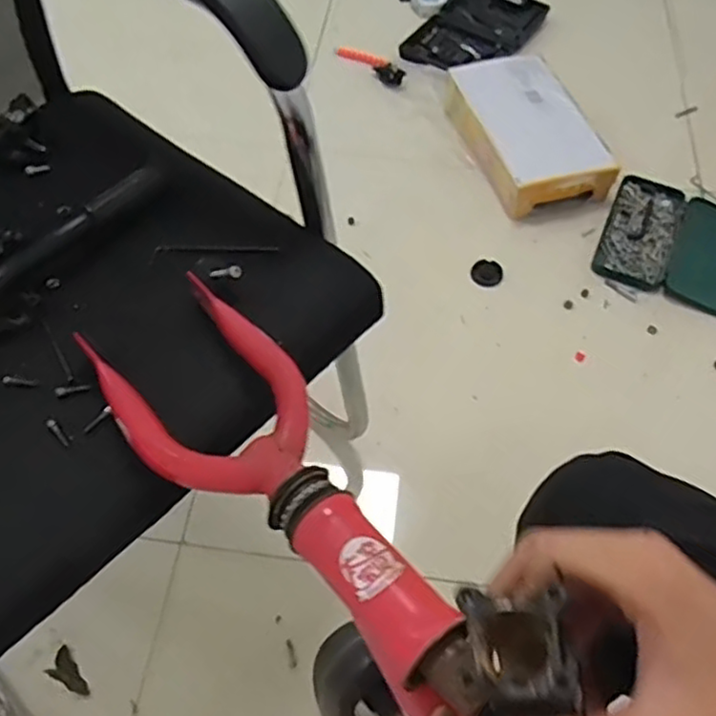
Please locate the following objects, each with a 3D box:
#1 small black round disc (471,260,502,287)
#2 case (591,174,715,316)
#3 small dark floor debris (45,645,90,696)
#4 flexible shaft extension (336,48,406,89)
[{"bbox_3d":[0.224,-0.148,1.197,0.053,0.010,0.053,1,57,-2],"label":"small black round disc"},{"bbox_3d":[0.567,-0.208,1.234,0.244,0.027,0.256,21,58,11],"label":"case"},{"bbox_3d":[-0.354,0.387,0.840,0.030,0.009,0.065,-37,68,-22],"label":"small dark floor debris"},{"bbox_3d":[0.023,-0.640,1.492,0.178,0.039,0.023,37,64,17],"label":"flexible shaft extension"}]

